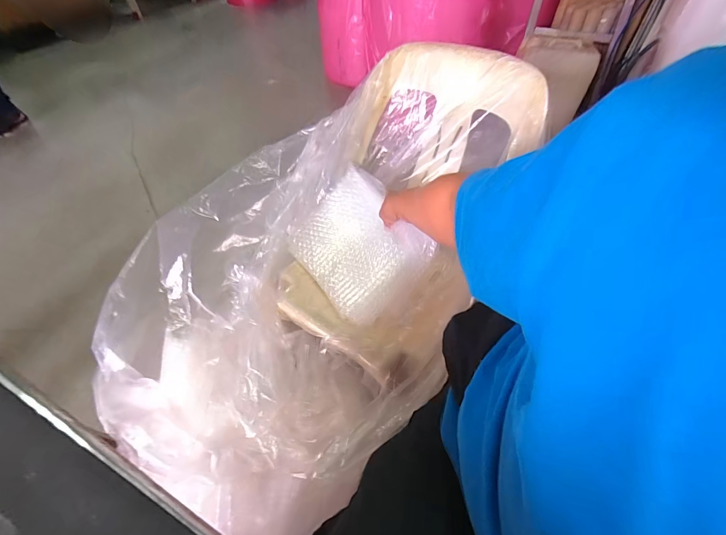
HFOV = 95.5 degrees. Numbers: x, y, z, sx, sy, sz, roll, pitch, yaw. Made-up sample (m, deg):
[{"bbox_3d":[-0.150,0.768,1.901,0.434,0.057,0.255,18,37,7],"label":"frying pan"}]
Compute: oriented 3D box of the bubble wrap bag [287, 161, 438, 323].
[{"bbox_3d":[-0.018,-0.061,0.678,0.234,0.070,0.296,-45,61,3],"label":"bubble wrap bag"}]

